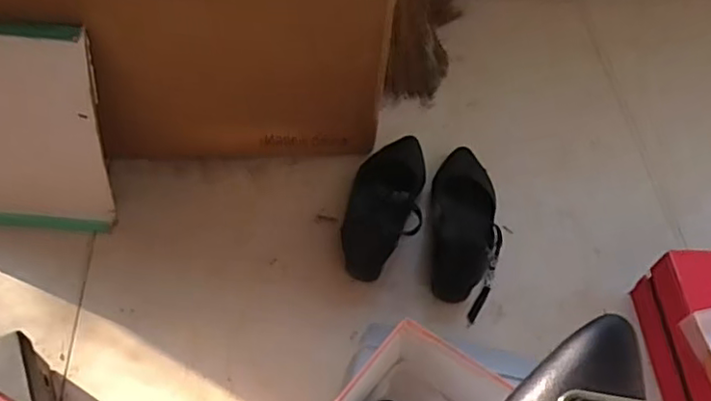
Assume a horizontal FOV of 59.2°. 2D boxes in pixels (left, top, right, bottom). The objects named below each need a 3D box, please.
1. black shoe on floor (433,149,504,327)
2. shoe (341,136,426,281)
[{"bbox_3d":[0.145,0.021,0.814,0.094,0.066,0.250,5,55,-2],"label":"black shoe on floor"},{"bbox_3d":[0.040,-0.002,0.836,0.094,0.048,0.232,12,55,3],"label":"shoe"}]

